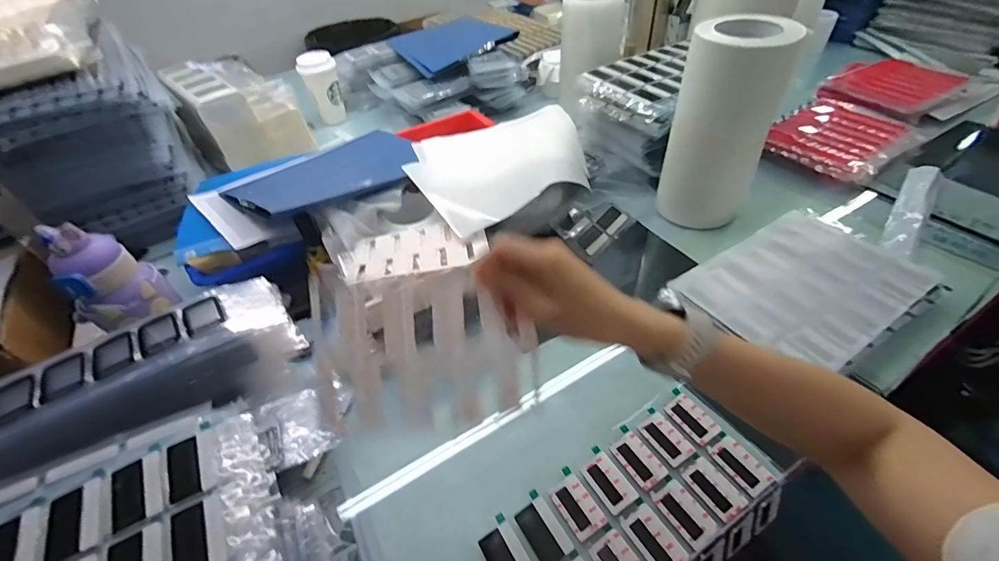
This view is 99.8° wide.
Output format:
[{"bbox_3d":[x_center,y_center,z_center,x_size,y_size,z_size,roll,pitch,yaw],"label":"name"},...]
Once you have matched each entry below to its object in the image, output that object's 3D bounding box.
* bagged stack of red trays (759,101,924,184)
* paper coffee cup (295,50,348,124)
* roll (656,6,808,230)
[{"bbox_3d":[0.651,-0.276,0.800,0.262,0.029,0.189,-31,52,-22],"label":"bagged stack of red trays"},{"bbox_3d":[-0.430,-0.474,1.030,0.079,0.155,0.080,-3,47,3],"label":"paper coffee cup"},{"bbox_3d":[0.325,-0.221,0.625,0.103,0.283,0.105,-3,47,3],"label":"roll"}]

